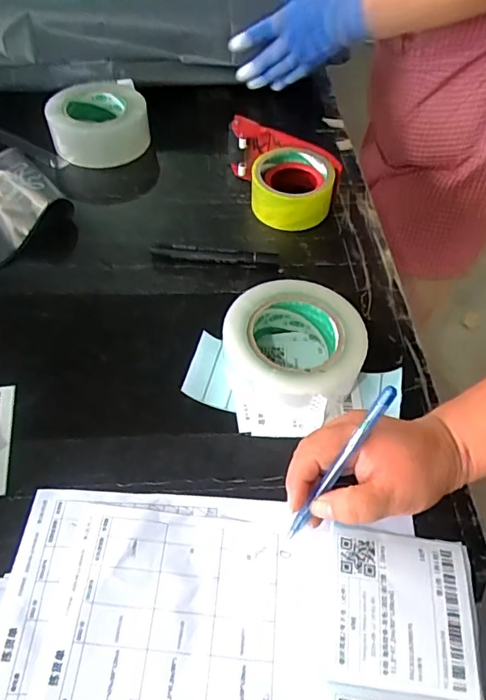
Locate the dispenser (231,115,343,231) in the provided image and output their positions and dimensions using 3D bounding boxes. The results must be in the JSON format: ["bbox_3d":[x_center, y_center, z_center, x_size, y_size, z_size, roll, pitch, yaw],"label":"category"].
[{"bbox_3d":[0.046,-0.214,0.597,0.099,0.057,0.159,-20,58,-17],"label":"dispenser"}]

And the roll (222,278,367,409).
[{"bbox_3d":[0.045,-0.002,0.450,0.118,0.051,0.116,1,54,-2],"label":"roll"}]

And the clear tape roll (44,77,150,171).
[{"bbox_3d":[-0.187,-0.299,0.651,0.128,0.049,0.124,-11,56,-11],"label":"clear tape roll"}]

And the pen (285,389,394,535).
[{"bbox_3d":[0.064,0.075,0.329,0.008,0.126,0.005,37,20,21],"label":"pen"}]

